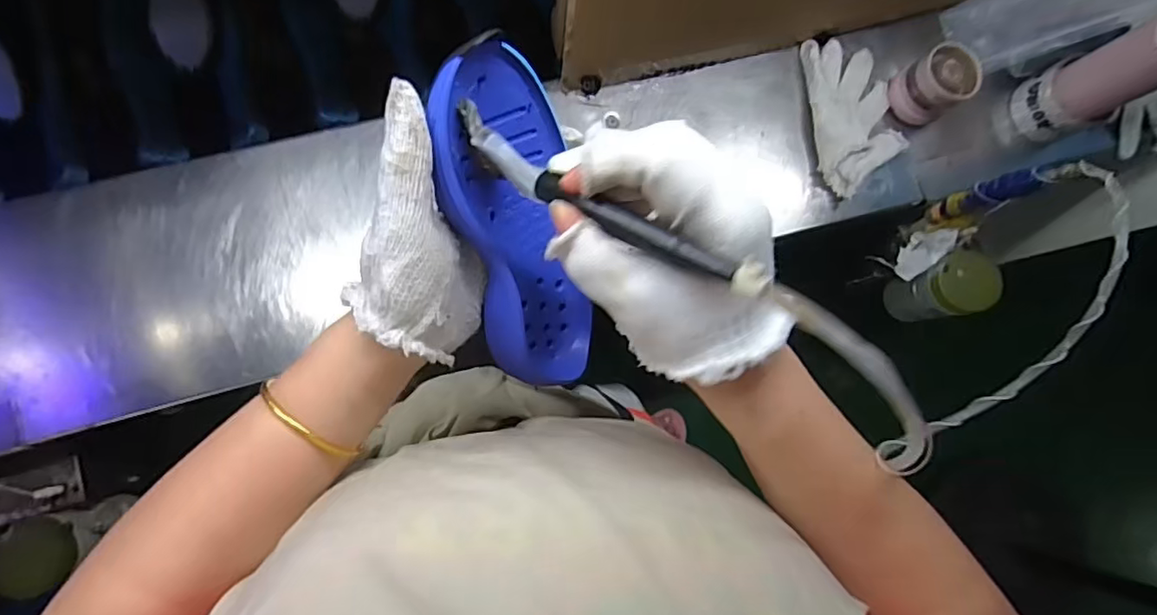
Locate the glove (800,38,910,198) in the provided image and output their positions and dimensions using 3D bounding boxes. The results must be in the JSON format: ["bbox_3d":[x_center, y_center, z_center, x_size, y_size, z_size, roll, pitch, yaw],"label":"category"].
[{"bbox_3d":[0.317,-0.223,0.676,0.100,0.017,0.181,-6,83,-7],"label":"glove"}]

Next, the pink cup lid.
[{"bbox_3d":[0.403,-0.252,0.666,0.066,0.055,0.066,1,82,-6],"label":"pink cup lid"}]

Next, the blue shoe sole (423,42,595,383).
[{"bbox_3d":[-0.031,-0.041,0.325,0.084,0.023,0.188,-34,126,-42],"label":"blue shoe sole"}]

